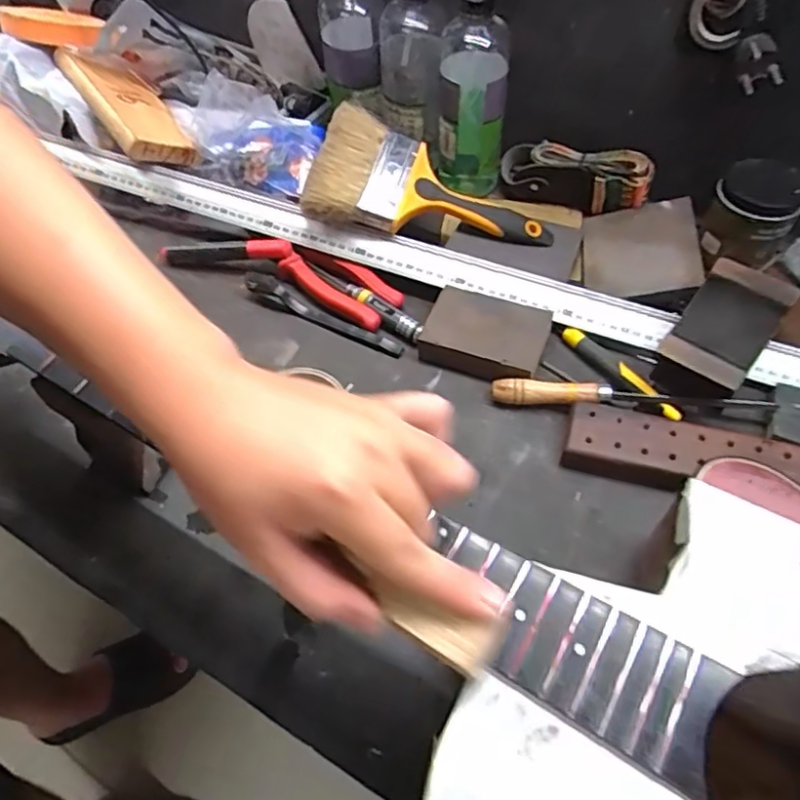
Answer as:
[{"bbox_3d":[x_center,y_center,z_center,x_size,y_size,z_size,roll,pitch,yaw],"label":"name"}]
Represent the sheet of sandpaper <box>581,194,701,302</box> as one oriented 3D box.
[{"bbox_3d":[0.220,-0.139,0.568,0.096,0.007,0.117,-5,51,22],"label":"sheet of sandpaper"}]

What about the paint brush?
[{"bbox_3d":[0.030,-0.190,0.585,0.224,0.029,0.106,19,80,-5],"label":"paint brush"}]

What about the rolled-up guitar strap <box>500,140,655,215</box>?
[{"bbox_3d":[0.176,-0.230,0.625,0.154,0.051,0.052,26,59,33],"label":"rolled-up guitar strap"}]

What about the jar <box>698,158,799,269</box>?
[{"bbox_3d":[0.311,-0.161,0.550,0.067,0.072,0.072,-1,55,2],"label":"jar"}]

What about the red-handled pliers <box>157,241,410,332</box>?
[{"bbox_3d":[-0.113,-0.125,0.585,0.236,0.023,0.058,18,58,14],"label":"red-handled pliers"}]

